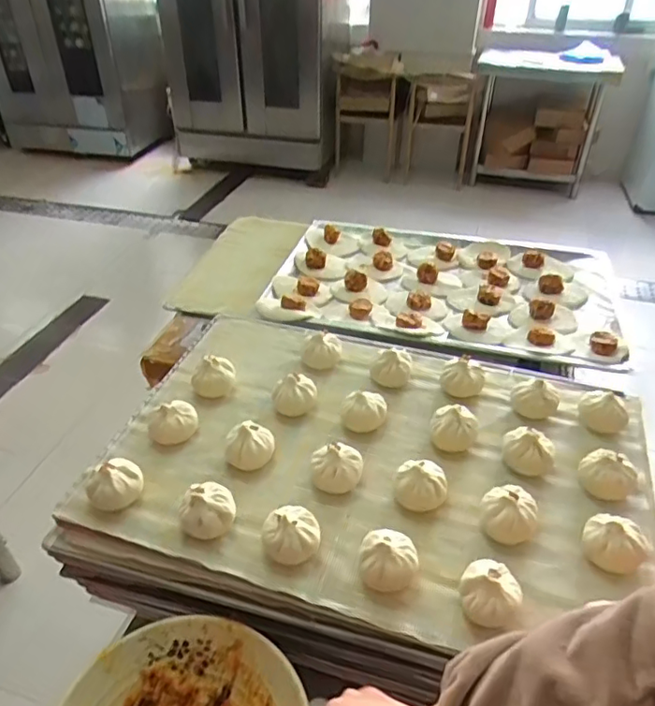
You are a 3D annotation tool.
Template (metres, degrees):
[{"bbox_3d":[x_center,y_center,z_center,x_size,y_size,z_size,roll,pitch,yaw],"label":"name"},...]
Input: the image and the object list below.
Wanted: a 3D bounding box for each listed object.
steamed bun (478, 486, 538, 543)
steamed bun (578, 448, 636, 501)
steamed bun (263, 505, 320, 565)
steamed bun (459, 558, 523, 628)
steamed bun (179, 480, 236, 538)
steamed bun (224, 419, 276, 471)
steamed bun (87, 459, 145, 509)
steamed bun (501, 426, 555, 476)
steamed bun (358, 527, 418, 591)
[{"bbox_3d":[0.182,0.161,0.571,0.055,0.041,0.051,1,37,-1],"label":"steamed bun"},{"bbox_3d":[0.298,0.133,0.608,0.054,0.043,0.047,17,39,20],"label":"steamed bun"},{"bbox_3d":[-0.036,0.173,0.551,0.054,0.032,0.049,-5,37,-8],"label":"steamed bun"},{"bbox_3d":[0.145,0.212,0.506,0.053,0.041,0.051,1,37,-1],"label":"steamed bun"},{"bbox_3d":[-0.120,0.156,0.569,0.052,0.031,0.045,-11,38,-16],"label":"steamed bun"},{"bbox_3d":[-0.087,0.101,0.638,0.054,0.037,0.048,-5,37,-8],"label":"steamed bun"},{"bbox_3d":[-0.223,0.134,0.597,0.055,0.038,0.044,-16,40,-22],"label":"steamed bun"},{"bbox_3d":[0.225,0.109,0.638,0.057,0.039,0.044,17,39,20],"label":"steamed bun"},{"bbox_3d":[0.057,0.192,0.532,0.055,0.042,0.048,7,37,8],"label":"steamed bun"}]

